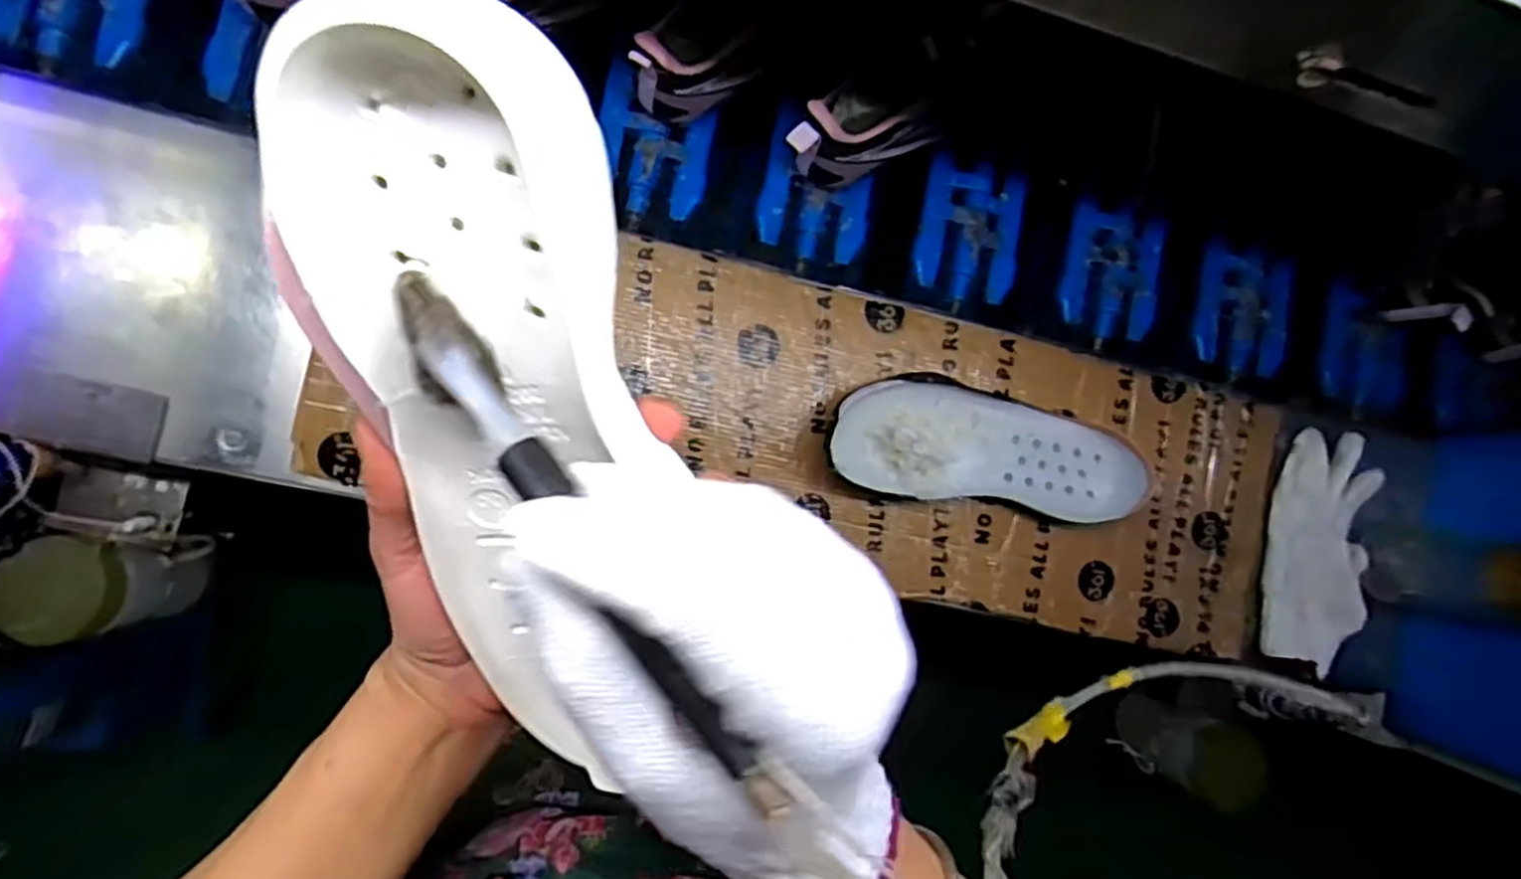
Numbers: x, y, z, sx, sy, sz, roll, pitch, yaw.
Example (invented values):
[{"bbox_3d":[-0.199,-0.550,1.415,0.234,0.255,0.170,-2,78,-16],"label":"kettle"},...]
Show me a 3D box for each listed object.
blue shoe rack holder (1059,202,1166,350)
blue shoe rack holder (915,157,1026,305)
[{"bbox_3d":[0.314,-0.144,0.674,0.084,0.025,0.119,8,87,-9],"label":"blue shoe rack holder"},{"bbox_3d":[0.181,-0.180,0.652,0.088,0.025,0.112,10,86,-9],"label":"blue shoe rack holder"}]

